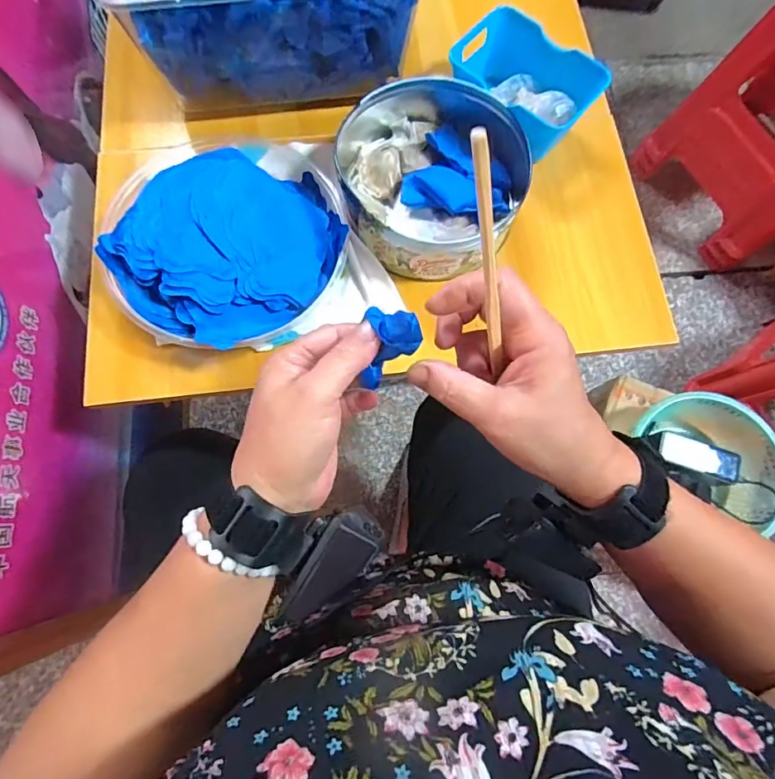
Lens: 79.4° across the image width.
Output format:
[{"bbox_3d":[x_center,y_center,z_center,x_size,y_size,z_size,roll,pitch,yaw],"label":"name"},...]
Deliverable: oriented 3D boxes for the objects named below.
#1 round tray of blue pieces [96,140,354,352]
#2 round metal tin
[{"bbox_3d":[-0.156,-0.145,0.462,0.227,0.059,0.205,-21,77,-6],"label":"round tray of blue pieces"},{"bbox_3d":[0.047,-0.226,0.487,0.179,0.063,0.214,0,75,-1],"label":"round metal tin"}]

